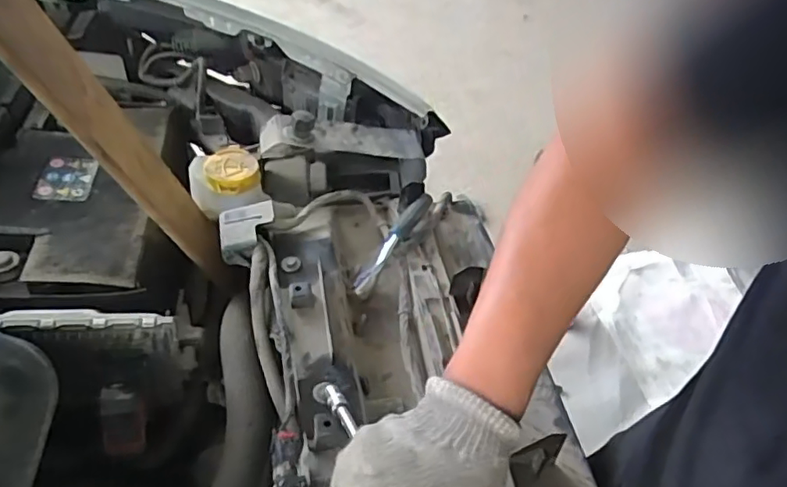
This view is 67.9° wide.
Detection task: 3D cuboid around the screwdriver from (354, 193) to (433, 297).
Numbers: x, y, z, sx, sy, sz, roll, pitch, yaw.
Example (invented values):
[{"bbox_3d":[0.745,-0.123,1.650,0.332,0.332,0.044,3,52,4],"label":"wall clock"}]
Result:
[{"bbox_3d":[-0.001,0.001,0.623,0.020,0.024,0.140,26,62,19],"label":"screwdriver"}]

